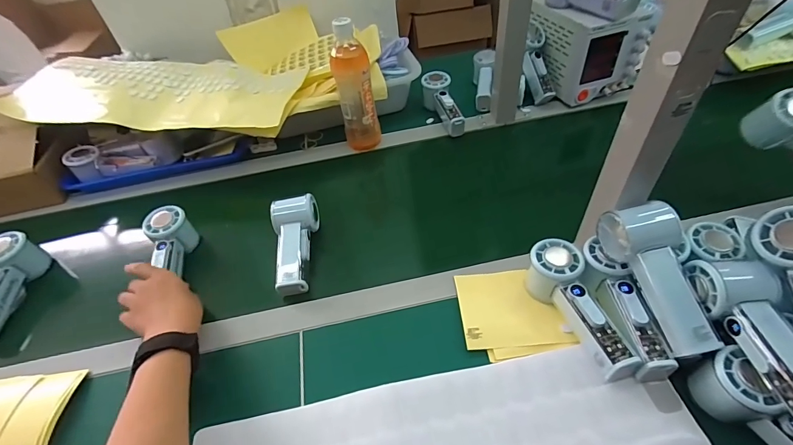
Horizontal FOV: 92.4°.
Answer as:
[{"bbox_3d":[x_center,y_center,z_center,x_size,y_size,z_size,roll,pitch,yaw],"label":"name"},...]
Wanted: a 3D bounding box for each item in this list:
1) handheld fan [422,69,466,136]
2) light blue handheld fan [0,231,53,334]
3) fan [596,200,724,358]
[{"bbox_3d":[0.096,-0.232,0.757,0.049,0.061,0.157,-17,62,-9],"label":"handheld fan"},{"bbox_3d":[-0.555,0.088,0.530,0.054,0.059,0.151,-15,47,-7],"label":"light blue handheld fan"},{"bbox_3d":[0.265,0.051,0.382,0.056,0.047,0.152,-11,66,-3],"label":"fan"}]

